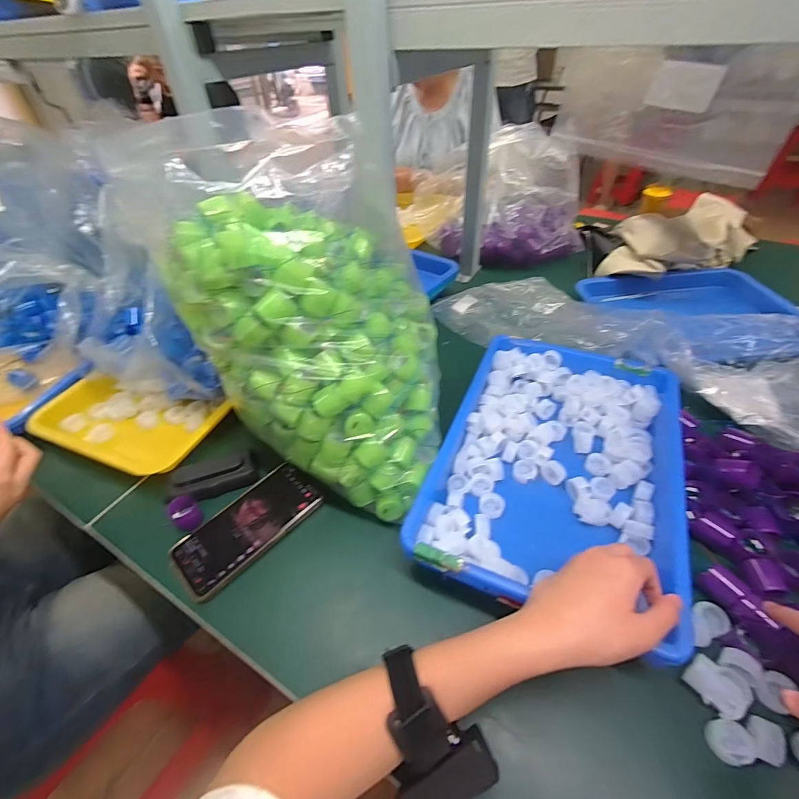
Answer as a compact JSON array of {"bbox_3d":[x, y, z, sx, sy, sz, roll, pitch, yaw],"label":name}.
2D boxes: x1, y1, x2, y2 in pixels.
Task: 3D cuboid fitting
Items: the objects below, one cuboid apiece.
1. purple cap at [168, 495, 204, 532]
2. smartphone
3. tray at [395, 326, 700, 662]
[{"bbox_3d":[-0.249,0.134,0.460,0.029,0.036,0.026,-32,51,-26],"label":"purple cap"},{"bbox_3d":[-0.173,0.142,0.450,0.080,0.014,0.163,32,54,31],"label":"smartphone"},{"bbox_3d":[0.185,0.073,0.468,0.246,0.067,0.364,16,48,19],"label":"tray"}]

